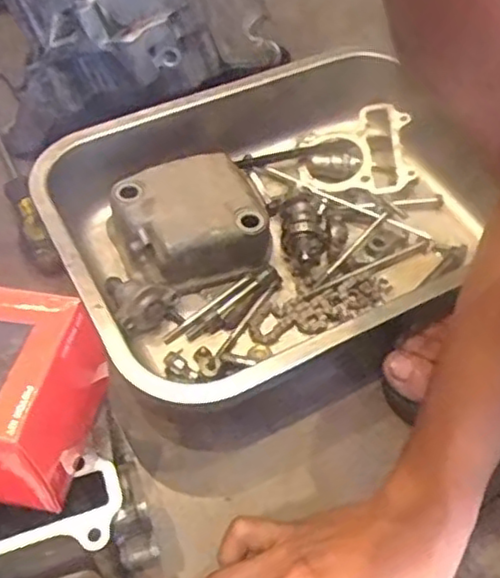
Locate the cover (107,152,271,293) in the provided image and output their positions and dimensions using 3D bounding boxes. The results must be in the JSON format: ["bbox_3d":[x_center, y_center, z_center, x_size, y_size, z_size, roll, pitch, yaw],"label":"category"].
[{"bbox_3d":[-0.049,-0.051,0.534,0.110,0.056,0.101,-21,53,-15],"label":"cover"}]

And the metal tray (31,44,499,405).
[{"bbox_3d":[0.020,-0.051,0.527,0.311,0.077,0.263,-23,54,-17],"label":"metal tray"}]

